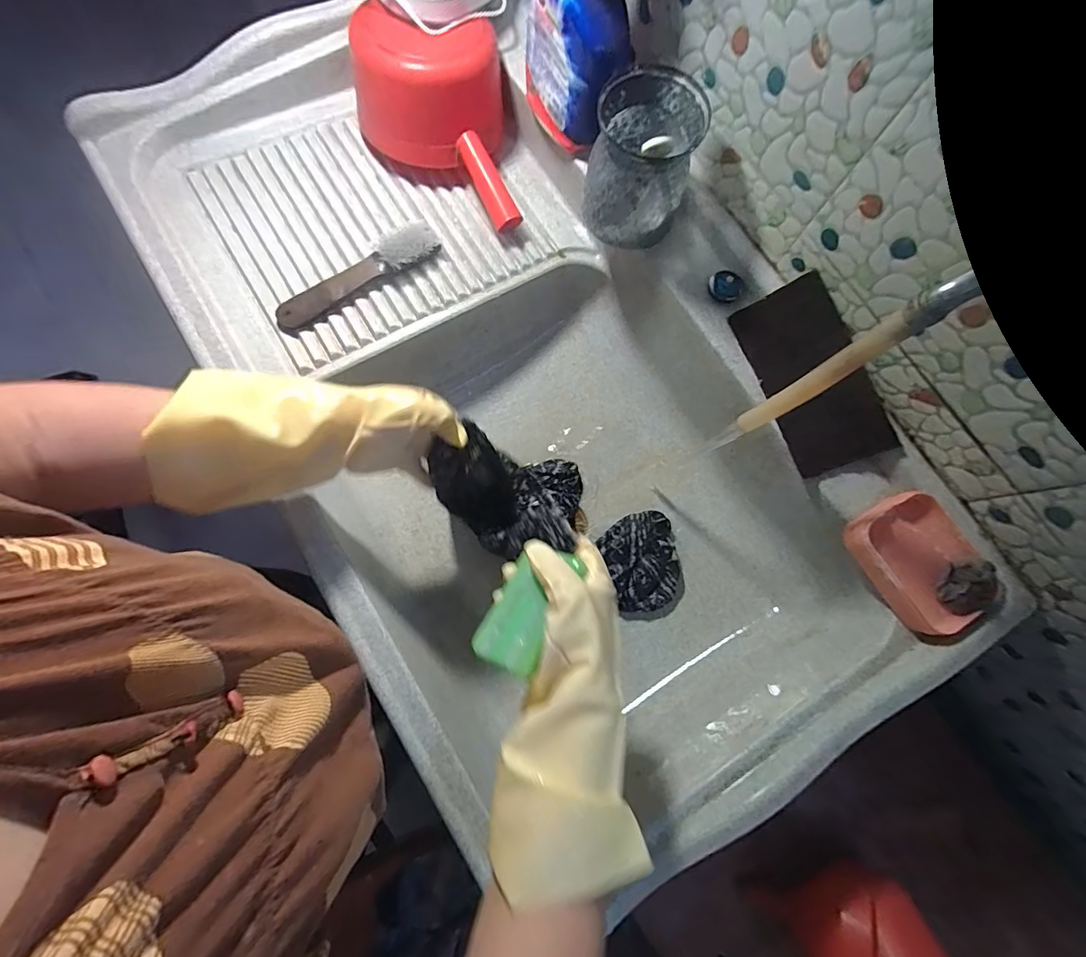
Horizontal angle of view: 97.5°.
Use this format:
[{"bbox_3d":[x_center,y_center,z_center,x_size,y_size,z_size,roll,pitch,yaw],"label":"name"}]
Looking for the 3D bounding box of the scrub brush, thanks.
[{"bbox_3d":[-0.215,-0.238,0.558,0.205,0.025,0.039,-34,81,-8],"label":"scrub brush"}]

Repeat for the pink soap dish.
[{"bbox_3d":[0.359,0.079,0.454,0.091,0.025,0.125,-30,81,-7],"label":"pink soap dish"}]

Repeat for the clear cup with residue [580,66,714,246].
[{"bbox_3d":[0.099,-0.316,0.476,0.098,0.129,0.095,0,78,-2],"label":"clear cup with residue"}]

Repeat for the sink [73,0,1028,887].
[{"bbox_3d":[-0.042,-0.089,0.580,0.516,0.241,0.957,-31,81,-8],"label":"sink"}]

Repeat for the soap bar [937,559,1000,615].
[{"bbox_3d":[0.391,0.100,0.437,0.051,0.017,0.045,-12,79,-4],"label":"soap bar"}]

